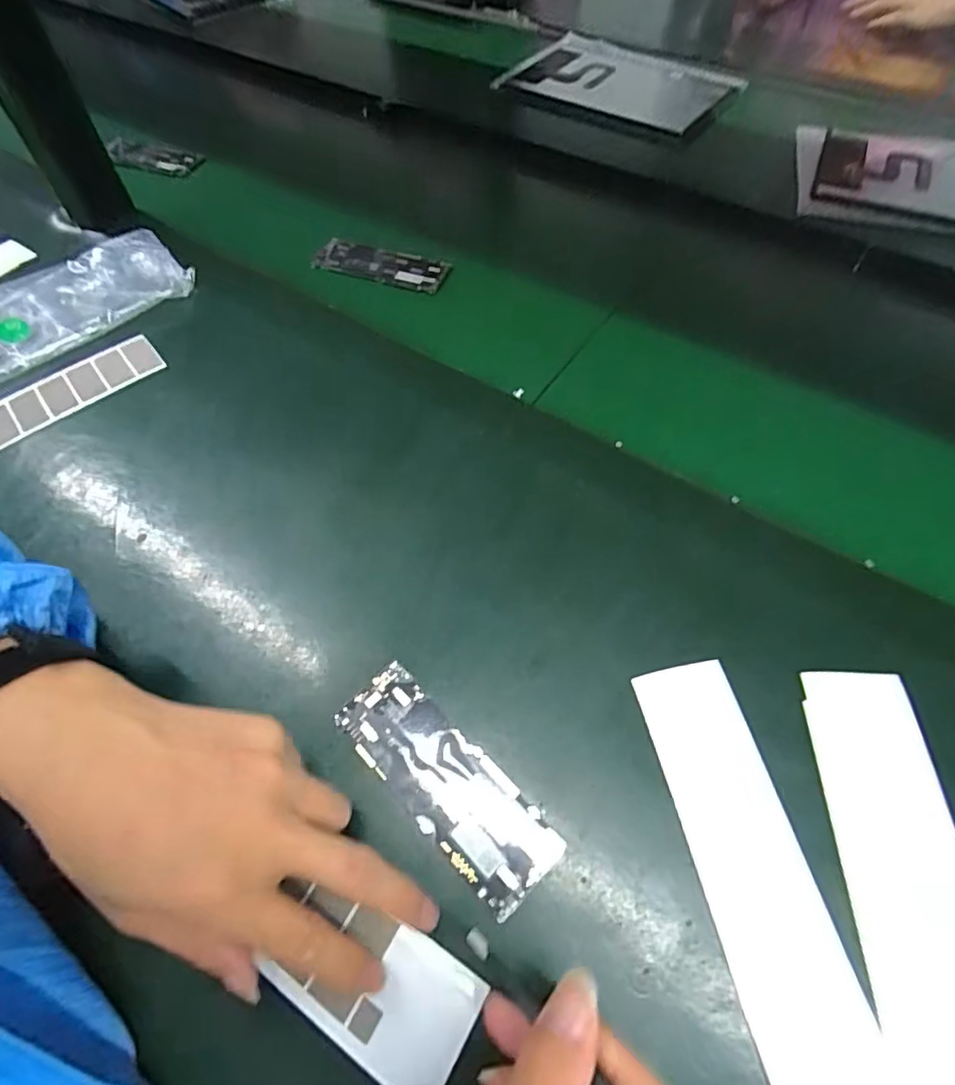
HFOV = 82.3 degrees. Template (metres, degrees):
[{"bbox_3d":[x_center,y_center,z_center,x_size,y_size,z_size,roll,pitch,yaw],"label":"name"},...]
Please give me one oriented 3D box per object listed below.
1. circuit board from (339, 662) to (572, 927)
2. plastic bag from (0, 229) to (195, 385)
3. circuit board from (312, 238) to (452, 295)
[{"bbox_3d":[-0.017,0.115,0.268,0.043,0.006,0.121,-41,66,-20],"label":"circuit board"},{"bbox_3d":[-0.360,-0.180,0.443,0.238,0.028,0.099,-36,64,-18],"label":"plastic bag"},{"bbox_3d":[-0.088,-0.250,0.491,0.125,0.011,0.038,16,61,11],"label":"circuit board"}]

